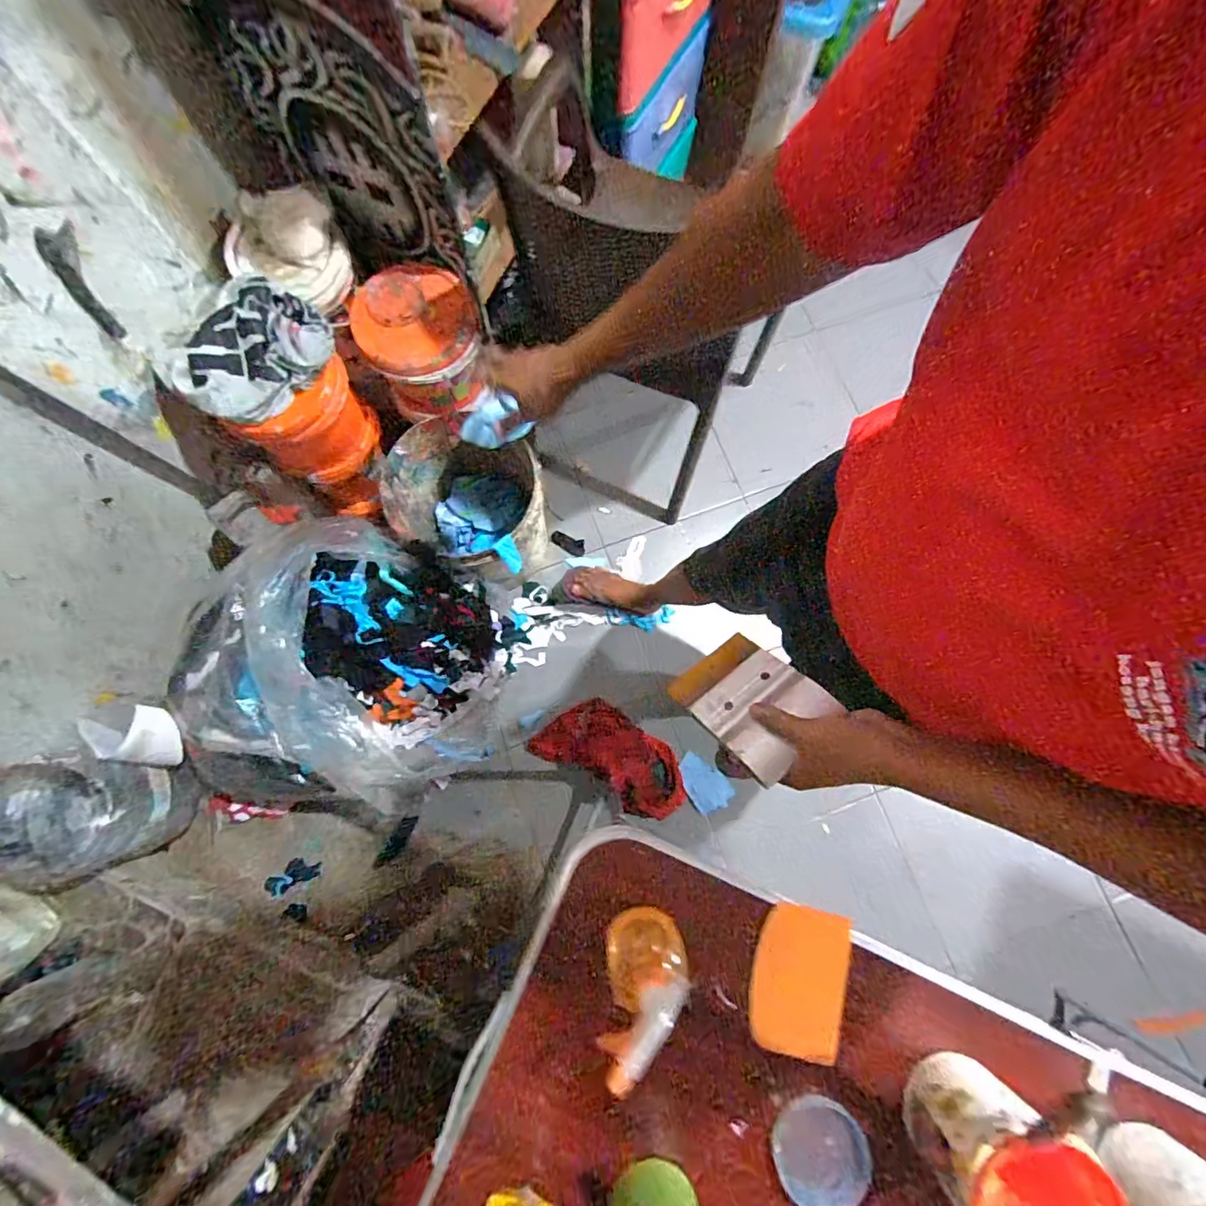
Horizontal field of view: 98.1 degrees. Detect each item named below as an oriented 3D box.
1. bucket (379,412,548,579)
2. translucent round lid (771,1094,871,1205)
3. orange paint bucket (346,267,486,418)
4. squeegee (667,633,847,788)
[{"bbox_3d":[-0.287,-0.196,1.206,0.322,0.349,0.348,0,78,-1],"label":"bucket"},{"bbox_3d":[0.222,0.558,0.528,0.091,0.012,0.097,0,78,-1],"label":"translucent round lid"},{"bbox_3d":[-0.336,-0.492,1.002,0.206,0.174,0.225,0,78,-1],"label":"orange paint bucket"},{"bbox_3d":[0.134,0.087,0.478,0.095,0.011,0.132,-37,40,-10],"label":"squeegee"}]

